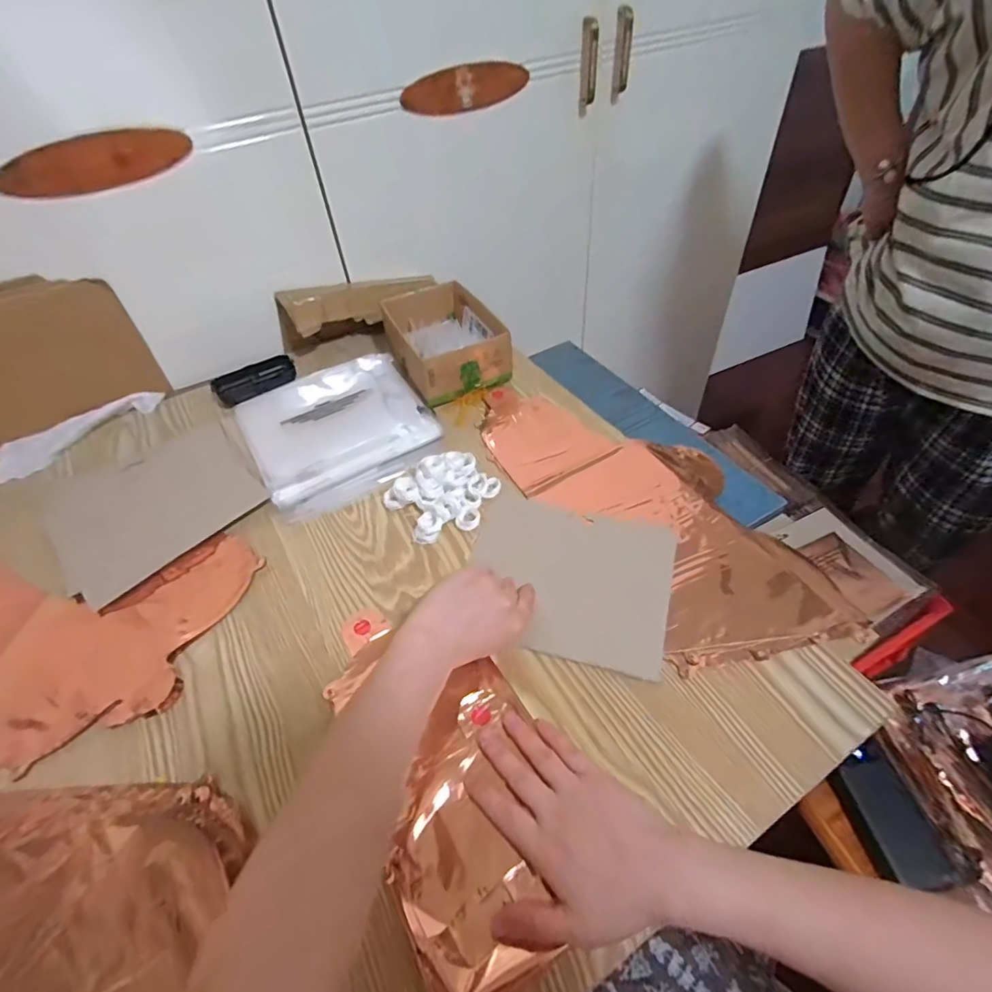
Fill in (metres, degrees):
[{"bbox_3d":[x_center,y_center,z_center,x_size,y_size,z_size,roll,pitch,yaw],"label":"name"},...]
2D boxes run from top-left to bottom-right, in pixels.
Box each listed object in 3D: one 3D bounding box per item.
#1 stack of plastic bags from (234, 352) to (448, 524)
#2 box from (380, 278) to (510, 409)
[{"bbox_3d":[-0.196,-0.091,0.651,0.209,0.029,0.230,-26,50,-17],"label":"stack of plastic bags"},{"bbox_3d":[-0.072,-0.215,0.726,0.127,0.066,0.193,-22,49,-13],"label":"box"}]

